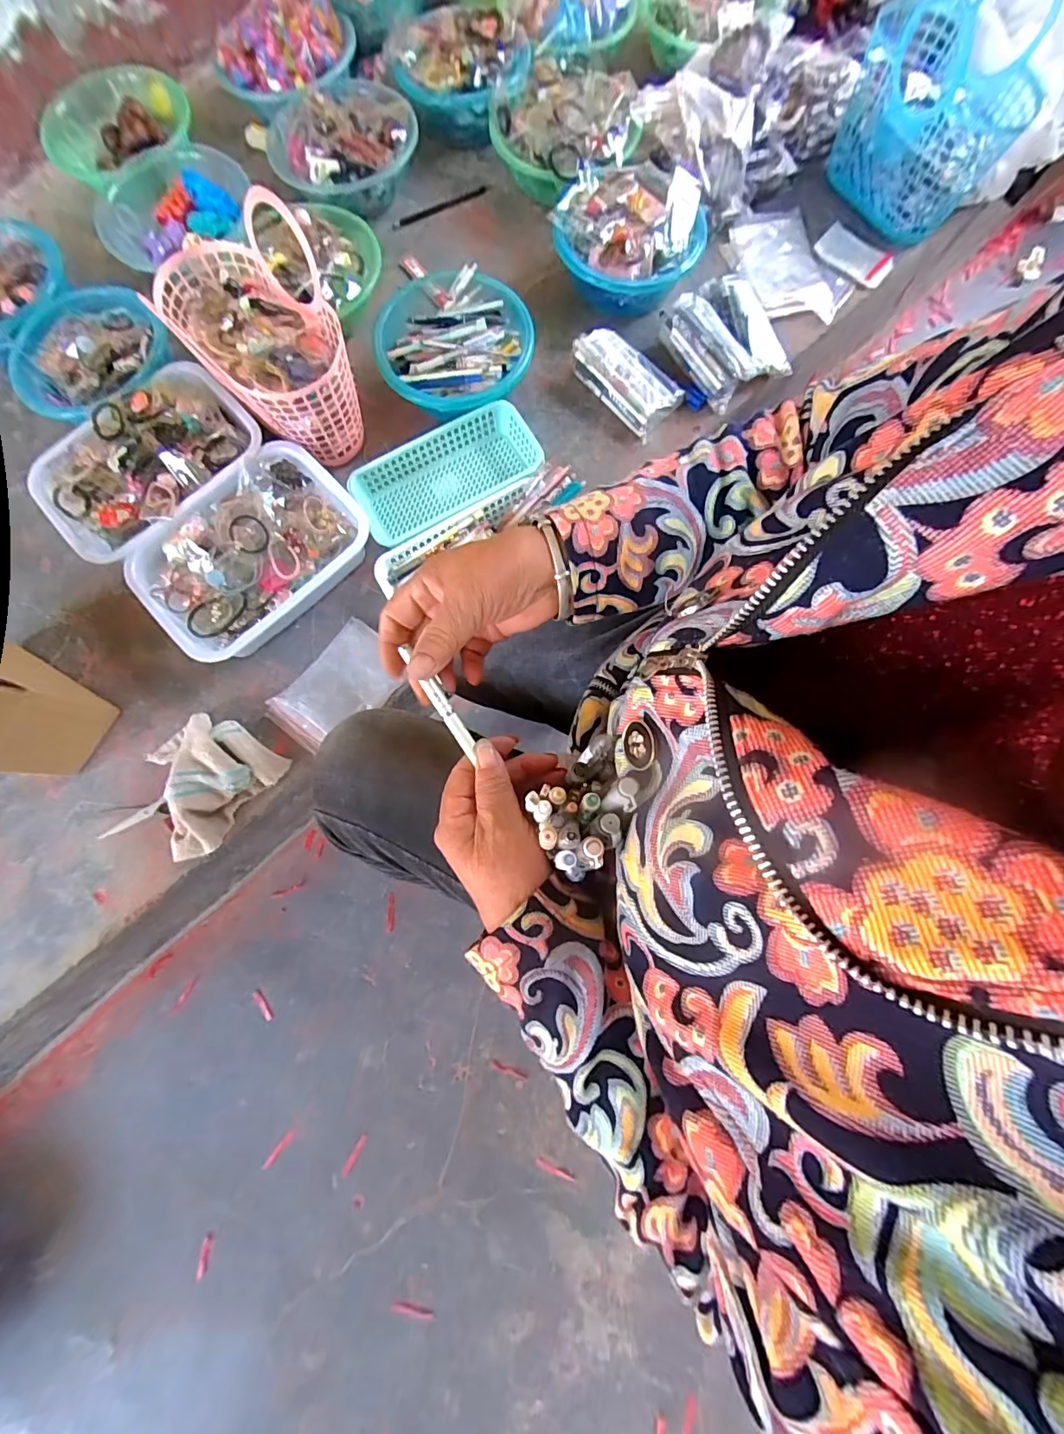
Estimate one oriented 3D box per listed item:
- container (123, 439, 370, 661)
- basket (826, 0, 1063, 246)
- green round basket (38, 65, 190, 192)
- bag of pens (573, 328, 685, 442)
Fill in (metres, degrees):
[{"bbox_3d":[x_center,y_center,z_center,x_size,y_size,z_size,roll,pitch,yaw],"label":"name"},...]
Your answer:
[{"bbox_3d":[-0.380,-0.221,0.688,0.200,0.083,0.295,44,81,8],"label":"container"},{"bbox_3d":[0.615,-0.938,0.757,0.247,0.188,0.234,26,79,5],"label":"basket"},{"bbox_3d":[-0.707,-1.041,0.882,0.261,0.070,0.226,12,78,2],"label":"green round basket"},{"bbox_3d":[0.143,-0.517,0.756,0.167,0.048,0.095,44,81,8],"label":"bag of pens"}]

